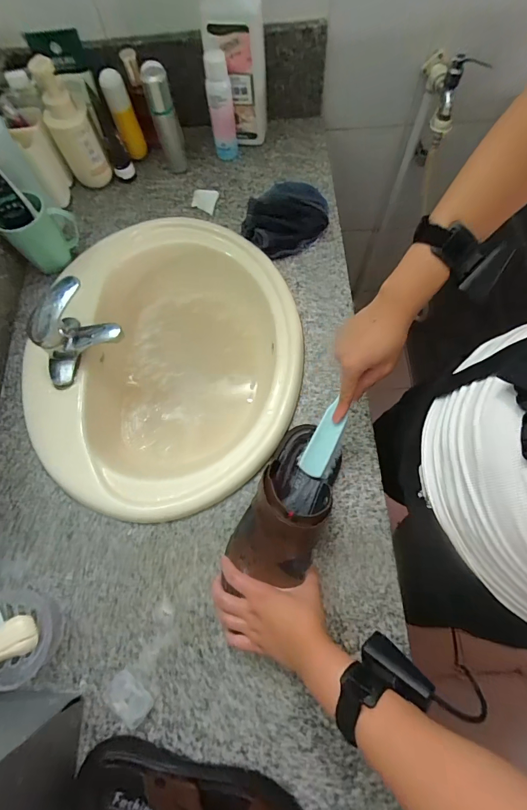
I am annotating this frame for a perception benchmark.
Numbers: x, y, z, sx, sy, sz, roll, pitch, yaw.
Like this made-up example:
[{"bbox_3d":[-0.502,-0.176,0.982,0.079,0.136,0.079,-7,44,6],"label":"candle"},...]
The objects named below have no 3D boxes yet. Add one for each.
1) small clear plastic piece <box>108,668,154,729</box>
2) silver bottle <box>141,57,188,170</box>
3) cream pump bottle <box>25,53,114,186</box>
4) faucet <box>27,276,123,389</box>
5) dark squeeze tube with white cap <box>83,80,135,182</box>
[{"bbox_3d":[-0.165,0.360,0.469,0.059,0.012,0.036,43,78,14],"label":"small clear plastic piece"},{"bbox_3d":[-0.177,-0.517,0.696,0.043,0.174,0.038,-18,72,-4],"label":"silver bottle"},{"bbox_3d":[-0.341,-0.490,0.680,0.071,0.201,0.067,-27,73,-7],"label":"cream pump bottle"},{"bbox_3d":[-0.301,-0.108,0.591,0.133,0.101,0.114,-38,74,-10],"label":"faucet"},{"bbox_3d":[-0.286,-0.503,0.707,0.038,0.156,0.030,-23,48,-5],"label":"dark squeeze tube with white cap"}]

